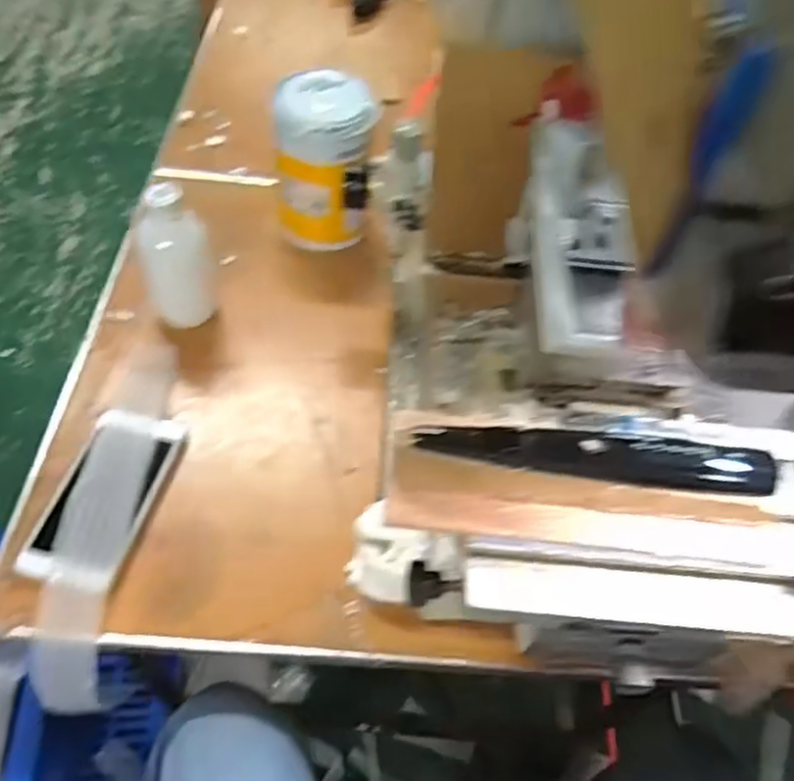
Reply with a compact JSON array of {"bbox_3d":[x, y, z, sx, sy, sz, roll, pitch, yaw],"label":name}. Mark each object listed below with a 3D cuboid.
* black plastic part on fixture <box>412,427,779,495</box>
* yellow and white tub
[{"bbox_3d":[0.098,0.032,0.339,0.173,0.017,0.020,6,54,-1],"label":"black plastic part on fixture"},{"bbox_3d":[-0.077,-0.232,0.737,0.102,0.162,0.099,6,54,-1],"label":"yellow and white tub"}]

